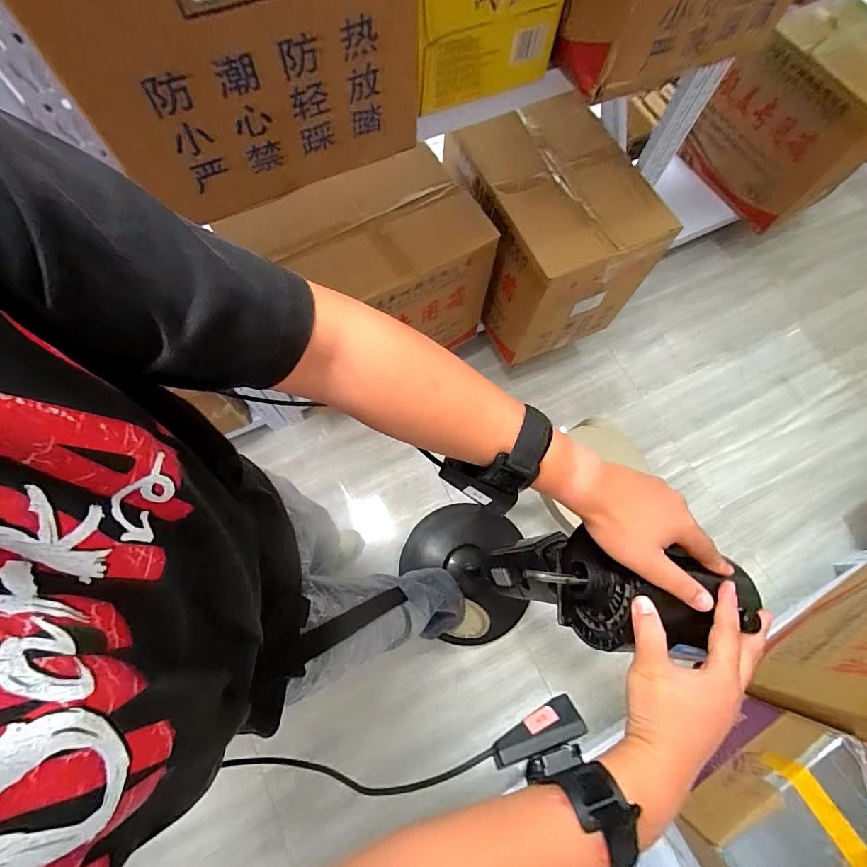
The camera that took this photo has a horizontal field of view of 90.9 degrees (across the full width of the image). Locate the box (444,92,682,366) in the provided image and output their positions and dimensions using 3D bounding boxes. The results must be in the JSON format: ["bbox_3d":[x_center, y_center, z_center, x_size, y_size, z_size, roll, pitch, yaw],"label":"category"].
[{"bbox_3d":[0.330,-0.573,1.258,0.474,0.401,0.508,-17,73,-6],"label":"box"}]

